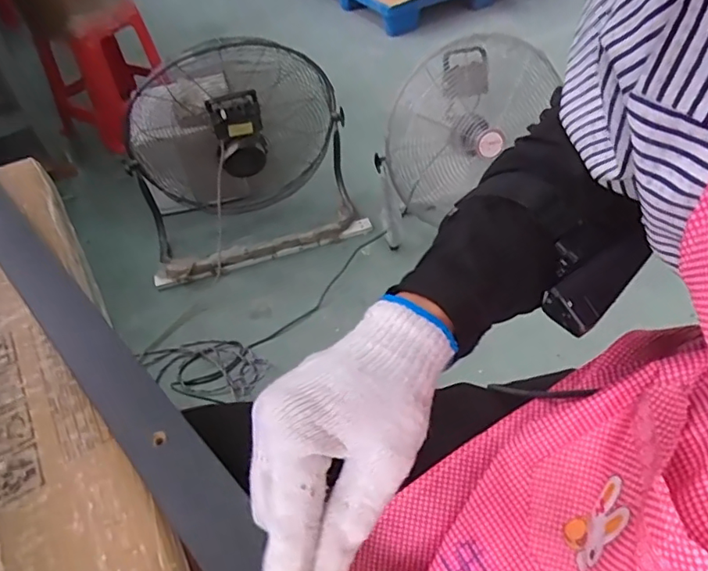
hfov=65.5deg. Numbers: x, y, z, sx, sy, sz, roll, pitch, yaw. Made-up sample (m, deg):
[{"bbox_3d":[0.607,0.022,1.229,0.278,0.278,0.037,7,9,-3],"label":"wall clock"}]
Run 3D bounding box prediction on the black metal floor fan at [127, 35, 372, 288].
[{"bbox_3d":[-0.309,-0.391,1.544,0.628,0.580,0.317,-21,48,-15],"label":"black metal floor fan"}]

